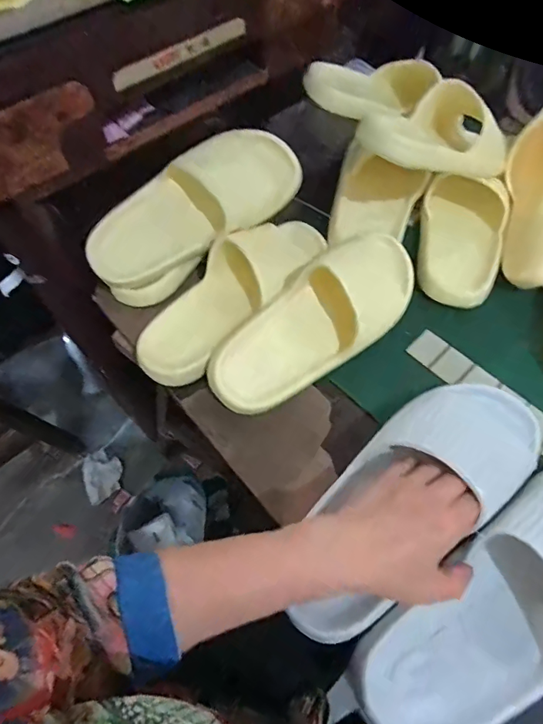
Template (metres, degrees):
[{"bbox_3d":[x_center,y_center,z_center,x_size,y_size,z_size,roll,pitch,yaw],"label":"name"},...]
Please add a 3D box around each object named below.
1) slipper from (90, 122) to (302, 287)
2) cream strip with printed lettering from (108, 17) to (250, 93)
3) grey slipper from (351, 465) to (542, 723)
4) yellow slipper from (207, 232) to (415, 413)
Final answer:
[{"bbox_3d":[-0.086,-0.173,0.491,0.251,0.098,0.075,-32,20,-1],"label":"slipper"},{"bbox_3d":[-0.083,-0.287,0.413,0.144,0.019,0.007,-39,67,-19],"label":"cream strip with printed lettering"},{"bbox_3d":[0.186,0.174,0.328,0.273,0.059,0.102,-34,65,-13],"label":"grey slipper"},{"bbox_3d":[0.046,-0.051,0.434,0.249,0.071,0.095,-35,66,-17],"label":"yellow slipper"}]

